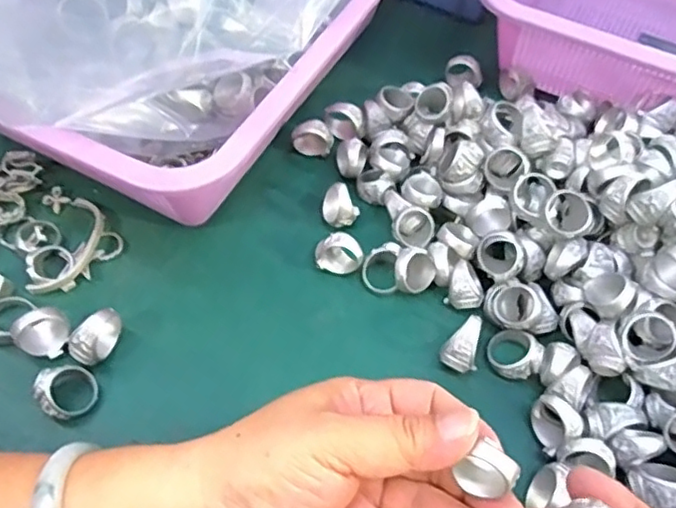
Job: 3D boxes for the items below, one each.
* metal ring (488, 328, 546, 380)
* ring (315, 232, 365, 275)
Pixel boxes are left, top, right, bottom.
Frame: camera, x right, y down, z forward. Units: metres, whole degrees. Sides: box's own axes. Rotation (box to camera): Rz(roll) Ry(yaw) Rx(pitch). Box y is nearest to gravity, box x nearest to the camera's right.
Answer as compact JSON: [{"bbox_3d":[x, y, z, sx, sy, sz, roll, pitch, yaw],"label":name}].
[{"bbox_3d":[0.096,0.053,0.332,0.028,0.012,0.028,-19,55,29],"label":"metal ring"},{"bbox_3d":[0.001,0.001,0.354,0.026,0.021,0.017,-1,58,-6],"label":"ring"}]

